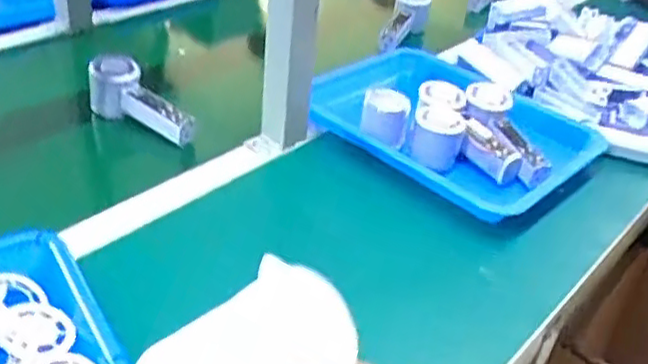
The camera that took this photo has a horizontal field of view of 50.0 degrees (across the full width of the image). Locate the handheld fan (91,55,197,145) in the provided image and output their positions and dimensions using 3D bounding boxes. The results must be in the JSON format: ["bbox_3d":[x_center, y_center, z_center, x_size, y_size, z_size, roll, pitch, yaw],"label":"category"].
[{"bbox_3d":[-0.217,-0.100,0.830,0.157,0.073,0.042,28,39,30],"label":"handheld fan"}]

